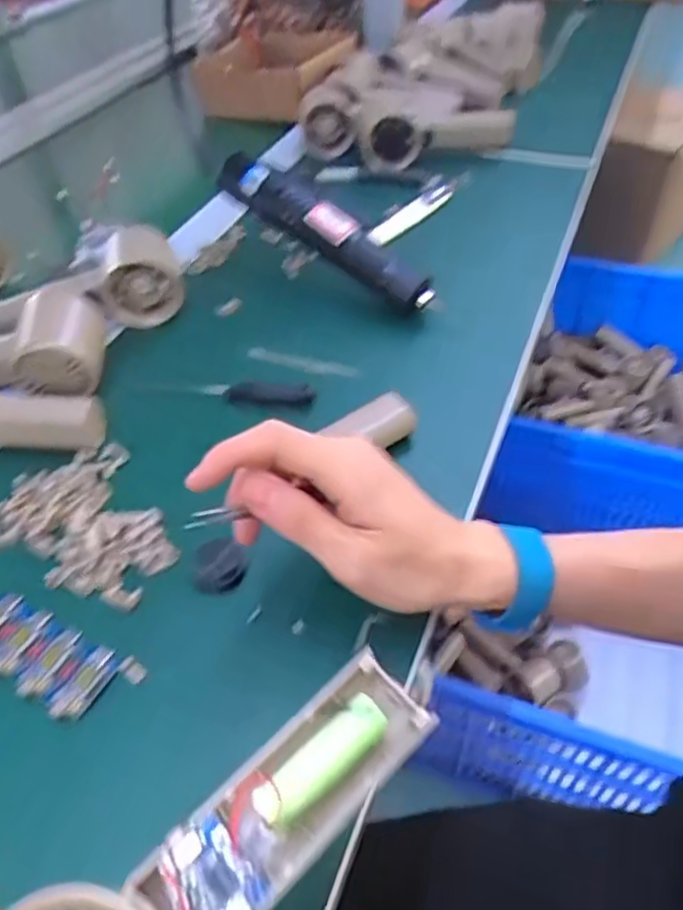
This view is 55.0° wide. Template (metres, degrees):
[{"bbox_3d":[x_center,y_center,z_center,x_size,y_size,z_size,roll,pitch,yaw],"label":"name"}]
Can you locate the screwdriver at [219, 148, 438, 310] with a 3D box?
[{"bbox_3d":[-0.019,-0.185,0.528,0.196,0.041,0.038,37,56,10],"label":"screwdriver"}]

